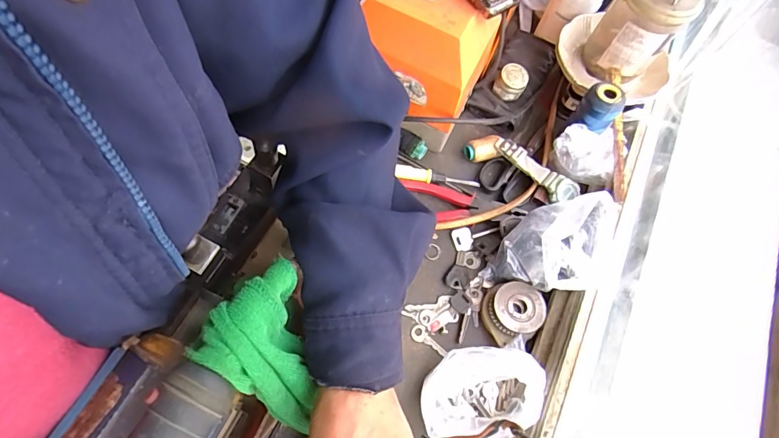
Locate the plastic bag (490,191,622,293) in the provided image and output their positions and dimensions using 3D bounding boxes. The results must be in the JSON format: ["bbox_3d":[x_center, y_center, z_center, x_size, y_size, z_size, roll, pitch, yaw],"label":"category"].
[{"bbox_3d":[0.180,0.030,0.467,0.098,0.111,0.090,31,67,11],"label":"plastic bag"}]

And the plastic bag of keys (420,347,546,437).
[{"bbox_3d":[0.089,0.176,0.431,0.104,0.056,0.092,8,65,0],"label":"plastic bag of keys"}]

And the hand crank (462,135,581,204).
[{"bbox_3d":[0.168,-0.066,0.552,0.146,0.024,0.040,34,68,12],"label":"hand crank"}]

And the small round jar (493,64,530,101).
[{"bbox_3d":[0.163,-0.182,0.585,0.039,0.041,0.039,1,65,-3],"label":"small round jar"}]

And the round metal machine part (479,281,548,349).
[{"bbox_3d":[0.137,0.101,0.485,0.066,0.022,0.059,-23,68,-13],"label":"round metal machine part"}]

